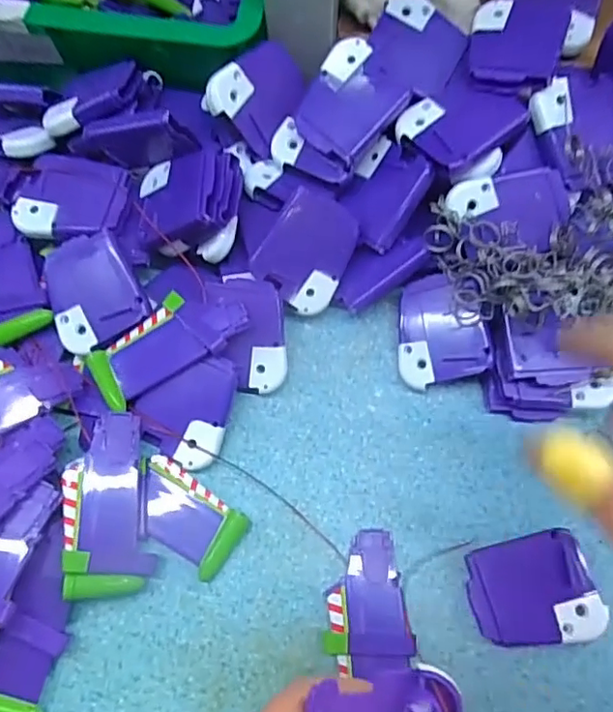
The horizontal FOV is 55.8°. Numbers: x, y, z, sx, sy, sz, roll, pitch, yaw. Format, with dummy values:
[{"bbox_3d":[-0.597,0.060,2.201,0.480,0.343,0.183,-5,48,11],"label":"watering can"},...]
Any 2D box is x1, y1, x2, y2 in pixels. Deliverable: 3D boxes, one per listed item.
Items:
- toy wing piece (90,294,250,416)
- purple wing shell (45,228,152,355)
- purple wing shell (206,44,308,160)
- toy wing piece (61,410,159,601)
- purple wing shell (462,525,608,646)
[{"bbox_3d":[-0.077,-0.007,0.320,0.086,0.017,0.041,-34,73,-12],"label":"toy wing piece"},{"bbox_3d":[-0.121,-0.037,0.324,0.050,0.013,0.060,-29,72,-10],"label":"purple wing shell"},{"bbox_3d":[-0.026,-0.154,0.339,0.046,0.011,0.060,46,72,-26],"label":"purple wing shell"},{"bbox_3d":[-0.104,0.076,0.299,0.040,0.013,0.089,2,76,-28],"label":"toy wing piece"},{"bbox_3d":[0.114,0.120,0.294,0.059,0.015,0.052,-13,70,-5],"label":"purple wing shell"}]

